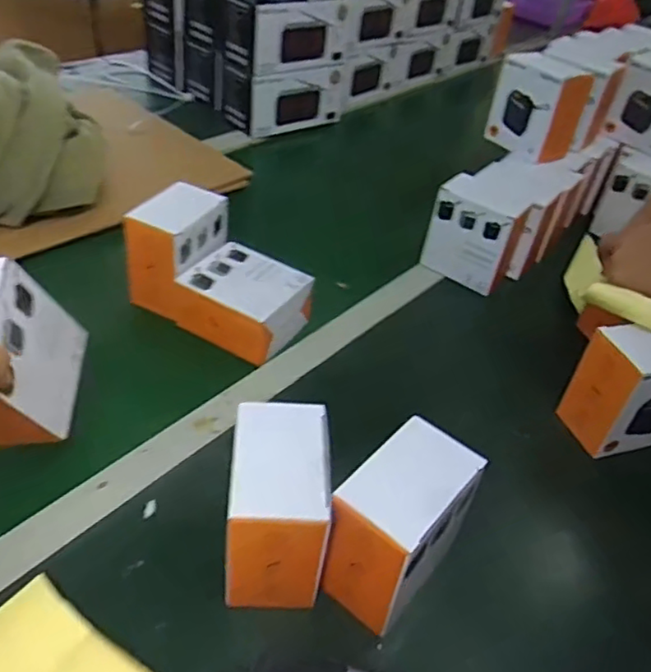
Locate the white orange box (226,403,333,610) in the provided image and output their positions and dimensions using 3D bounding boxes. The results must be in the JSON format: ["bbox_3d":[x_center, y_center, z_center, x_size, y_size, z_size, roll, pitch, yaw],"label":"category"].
[{"bbox_3d":[-0.036,0.122,0.457,0.069,0.114,0.102,3,41,-4],"label":"white orange box"}]

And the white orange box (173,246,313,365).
[{"bbox_3d":[-0.085,-0.035,0.681,0.121,0.058,0.118,25,45,20],"label":"white orange box"}]

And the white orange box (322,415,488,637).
[{"bbox_3d":[0.055,0.136,0.456,0.063,0.107,0.102,31,47,25],"label":"white orange box"}]

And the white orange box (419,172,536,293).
[{"bbox_3d":[0.192,-0.135,0.807,0.100,0.119,0.064,29,46,23],"label":"white orange box"}]

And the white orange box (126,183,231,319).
[{"bbox_3d":[-0.163,-0.100,0.693,0.071,0.104,0.111,23,44,17],"label":"white orange box"}]

